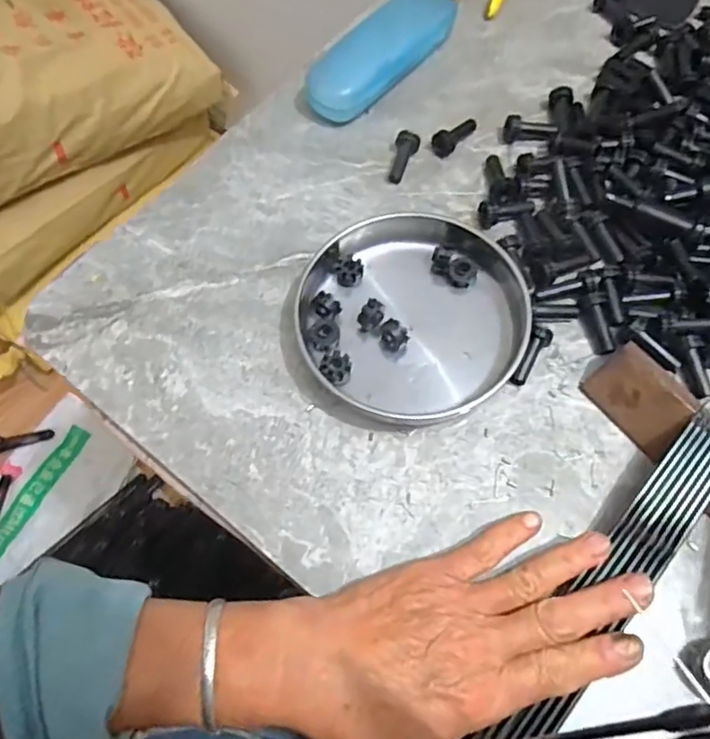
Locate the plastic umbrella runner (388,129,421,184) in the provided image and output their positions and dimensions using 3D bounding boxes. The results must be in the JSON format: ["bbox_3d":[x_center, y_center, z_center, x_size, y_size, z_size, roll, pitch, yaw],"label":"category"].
[{"bbox_3d":[0.035,-0.154,0.425,0.016,0.013,0.042,13,67,9],"label":"plastic umbrella runner"}]

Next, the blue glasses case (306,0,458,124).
[{"bbox_3d":[0.023,-0.251,0.459,0.048,0.032,0.154,37,73,17],"label":"blue glasses case"}]

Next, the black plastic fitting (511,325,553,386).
[{"bbox_3d":[0.108,-0.008,0.359,0.013,0.014,0.039,27,84,14],"label":"black plastic fitting"}]

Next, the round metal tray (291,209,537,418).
[{"bbox_3d":[0.033,-0.042,0.373,0.137,0.021,0.149,-1,66,2],"label":"round metal tray"}]

